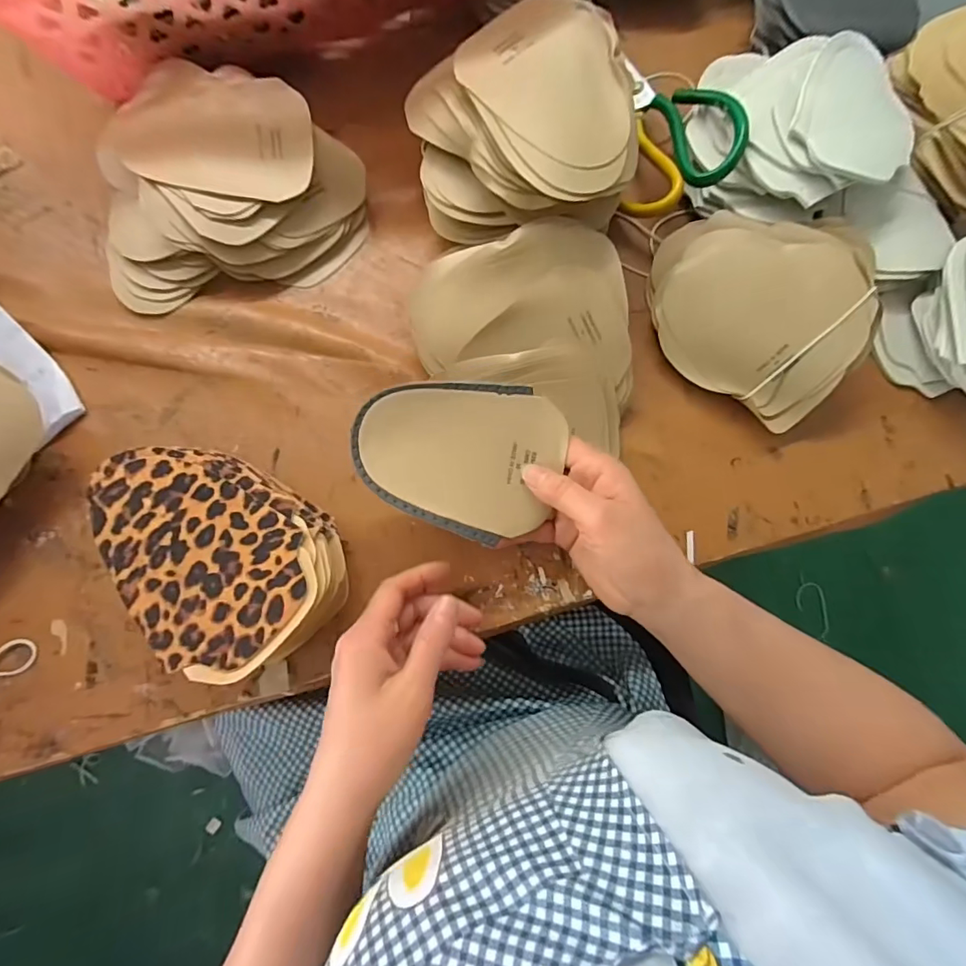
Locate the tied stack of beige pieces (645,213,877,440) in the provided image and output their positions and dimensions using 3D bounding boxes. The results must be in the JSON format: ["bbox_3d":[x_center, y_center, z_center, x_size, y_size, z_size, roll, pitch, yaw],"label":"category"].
[{"bbox_3d":[0.218,-0.131,0.383,0.162,0.049,0.162,7,80,-3],"label":"tied stack of beige pieces"}]

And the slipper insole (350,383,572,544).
[{"bbox_3d":[-0.015,-0.021,0.324,0.129,0.016,0.098,21,85,-4],"label":"slipper insole"}]

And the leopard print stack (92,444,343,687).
[{"bbox_3d":[-0.165,0.043,0.329,0.108,0.079,0.148,-42,86,-10],"label":"leopard print stack"}]

